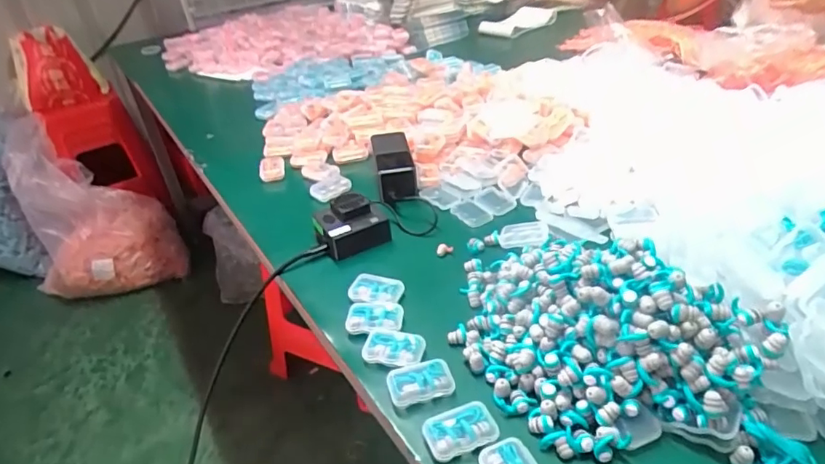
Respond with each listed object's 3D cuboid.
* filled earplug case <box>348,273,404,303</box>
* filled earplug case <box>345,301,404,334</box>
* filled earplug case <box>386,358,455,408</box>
[{"bbox_3d":[-0.038,0.063,0.560,0.056,0.014,0.043,7,36,16],"label":"filled earplug case"},{"bbox_3d":[-0.037,0.086,0.523,0.055,0.013,0.040,-1,34,6],"label":"filled earplug case"},{"bbox_3d":[0.006,0.130,0.454,0.055,0.014,0.037,-10,35,-8],"label":"filled earplug case"}]

